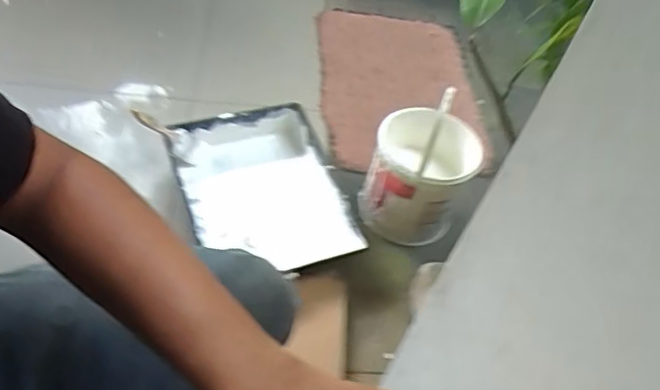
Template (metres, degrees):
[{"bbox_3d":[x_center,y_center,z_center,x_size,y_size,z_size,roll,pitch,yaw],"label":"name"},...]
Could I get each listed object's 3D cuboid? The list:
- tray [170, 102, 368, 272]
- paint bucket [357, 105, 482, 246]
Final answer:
[{"bbox_3d":[-0.124,-0.002,1.032,0.275,0.084,0.354,-13,54,-20],"label":"tray"},{"bbox_3d":[0.168,-0.049,1.026,0.182,0.224,0.179,23,50,9],"label":"paint bucket"}]

